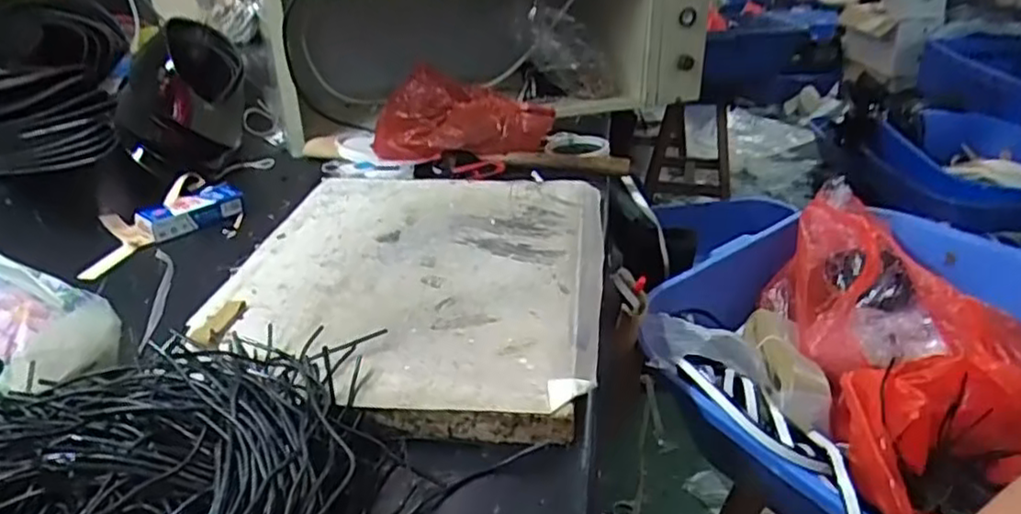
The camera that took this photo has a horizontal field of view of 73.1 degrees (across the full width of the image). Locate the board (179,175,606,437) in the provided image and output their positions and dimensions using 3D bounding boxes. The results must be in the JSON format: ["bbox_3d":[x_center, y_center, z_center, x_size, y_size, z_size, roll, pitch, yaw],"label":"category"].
[{"bbox_3d":[-0.079,0.004,0.614,0.312,0.032,0.394,2,28,6],"label":"board"}]

